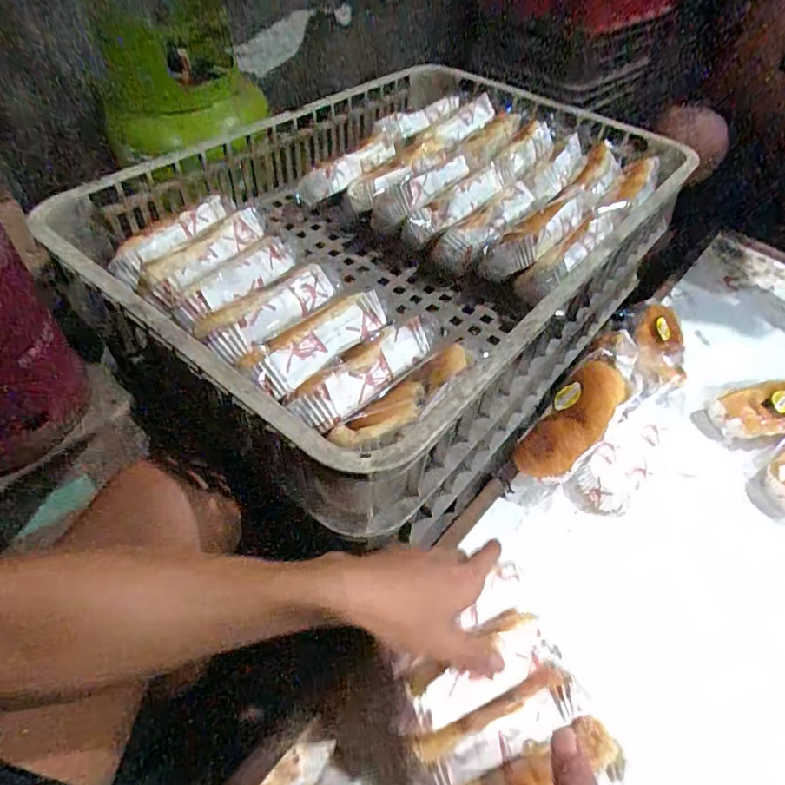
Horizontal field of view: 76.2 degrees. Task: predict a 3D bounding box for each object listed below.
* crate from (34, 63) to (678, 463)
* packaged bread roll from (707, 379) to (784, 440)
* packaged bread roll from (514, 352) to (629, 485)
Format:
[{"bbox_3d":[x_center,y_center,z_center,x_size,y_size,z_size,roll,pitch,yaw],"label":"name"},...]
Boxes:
[{"bbox_3d":[0.009,-0.184,0.528,0.406,0.098,0.559,33,55,23],"label":"crate"},{"bbox_3d":[0.455,0.017,0.598,0.133,0.032,0.064,-12,51,5],"label":"packaged bread roll"},{"bbox_3d":[0.194,0.026,0.528,0.066,0.043,0.158,35,81,22],"label":"packaged bread roll"}]

